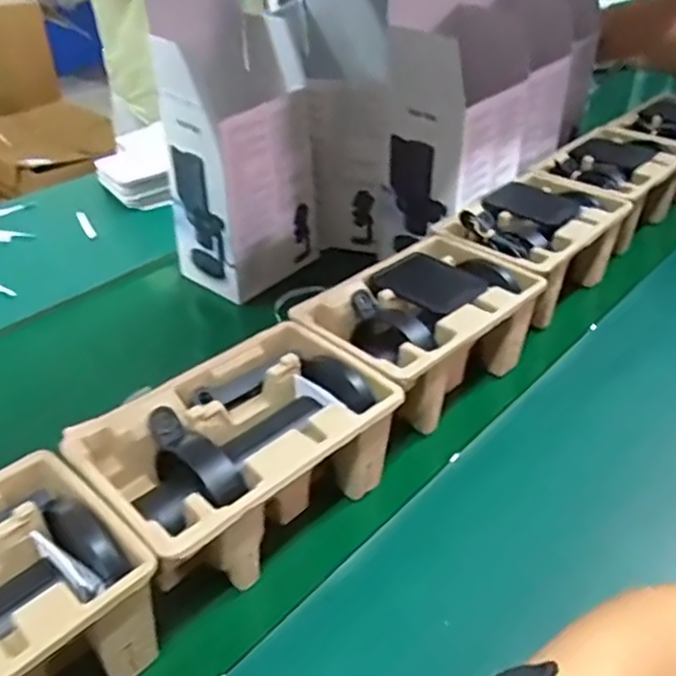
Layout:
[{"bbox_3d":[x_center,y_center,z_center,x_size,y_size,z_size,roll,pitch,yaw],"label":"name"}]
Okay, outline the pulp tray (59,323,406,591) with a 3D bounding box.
[{"bbox_3d":[-0.076,0.099,0.554,0.146,0.100,0.235,29,45,36],"label":"pulp tray"}]

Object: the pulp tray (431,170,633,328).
[{"bbox_3d":[0.240,-0.116,0.838,0.149,0.110,0.247,23,42,31],"label":"pulp tray"}]

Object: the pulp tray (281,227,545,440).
[{"bbox_3d":[0.080,-0.001,0.693,0.150,0.103,0.245,27,44,35],"label":"pulp tray"}]

